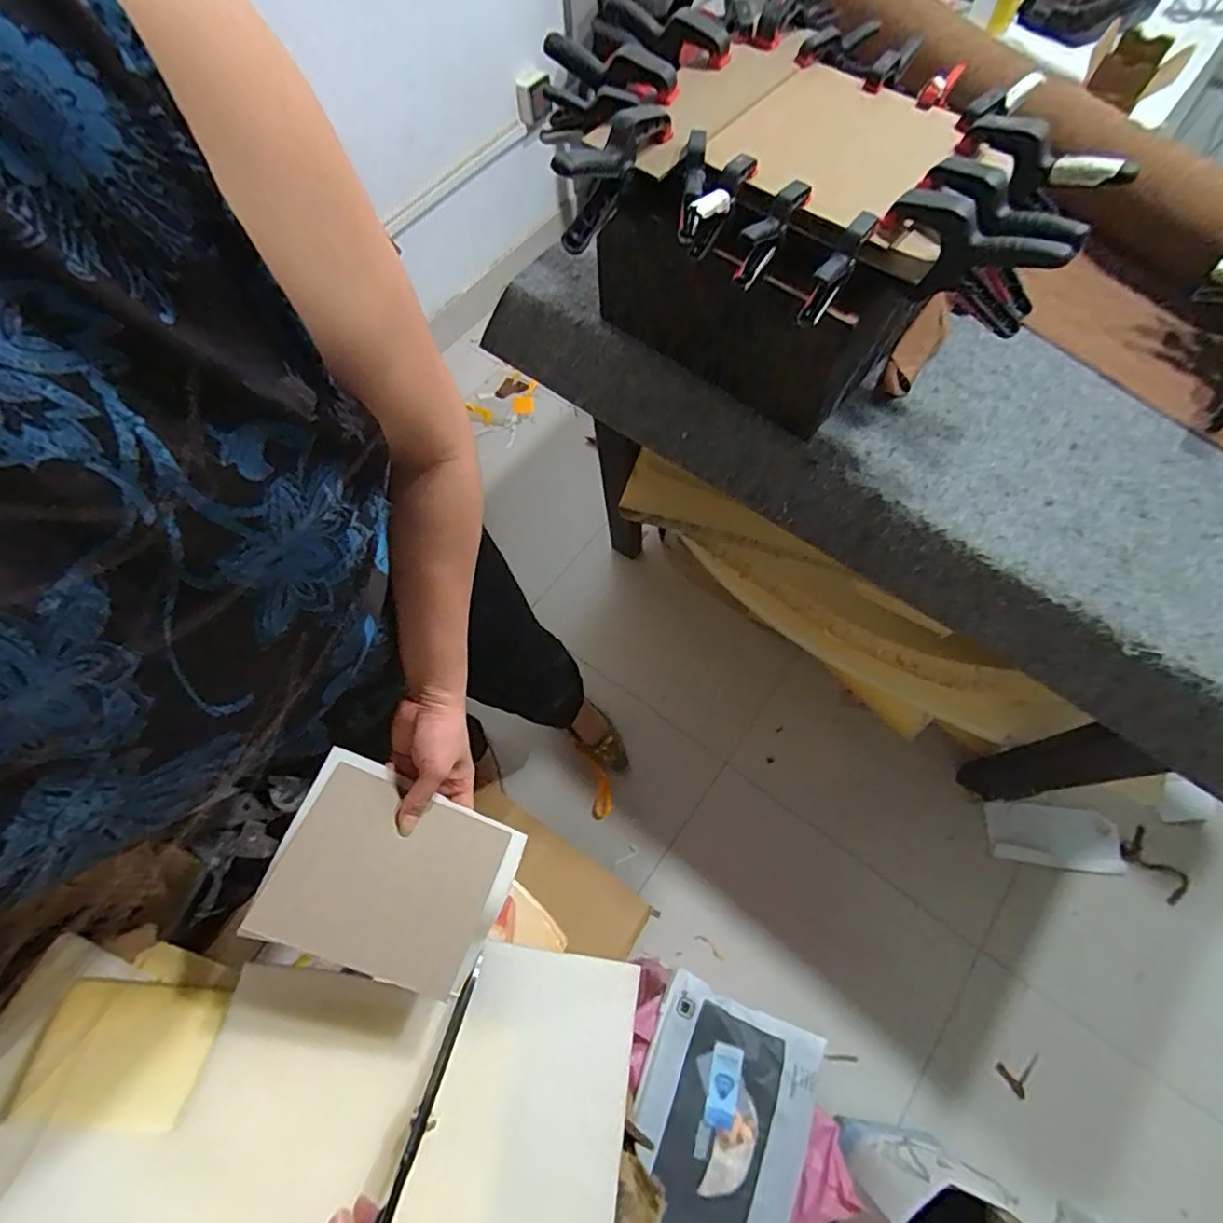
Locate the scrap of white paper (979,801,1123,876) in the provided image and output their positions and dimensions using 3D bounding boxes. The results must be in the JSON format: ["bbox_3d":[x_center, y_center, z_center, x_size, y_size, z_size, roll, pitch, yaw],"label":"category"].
[{"bbox_3d":[0.905,0.461,1.209,0.231,0.027,0.118,2,67,21],"label":"scrap of white paper"}]

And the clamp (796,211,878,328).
[{"bbox_3d":[0.212,-0.322,0.564,0.027,0.048,0.104,31,92,14],"label":"clamp"}]

